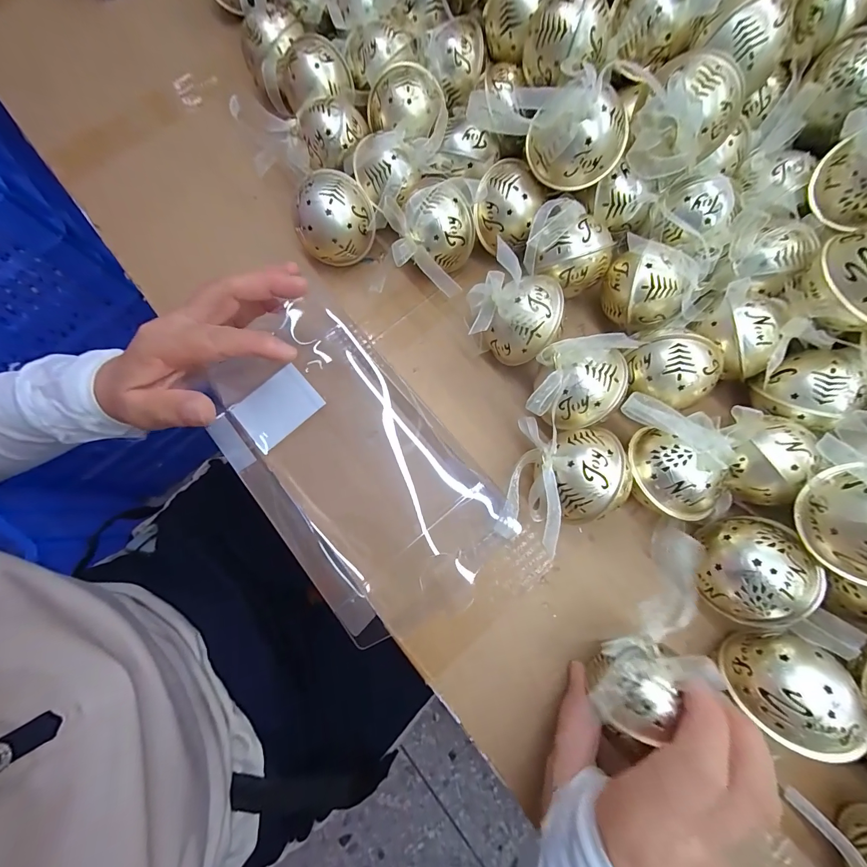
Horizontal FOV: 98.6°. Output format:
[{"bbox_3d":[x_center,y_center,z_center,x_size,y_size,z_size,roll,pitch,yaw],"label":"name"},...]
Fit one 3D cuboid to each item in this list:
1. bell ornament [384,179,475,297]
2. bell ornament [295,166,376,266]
[{"bbox_3d":[0.000,-0.136,0.267,0.057,0.060,0.054,0,77,1],"label":"bell ornament"},{"bbox_3d":[-0.074,-0.157,0.275,0.056,0.046,0.048,-39,79,-7],"label":"bell ornament"}]

